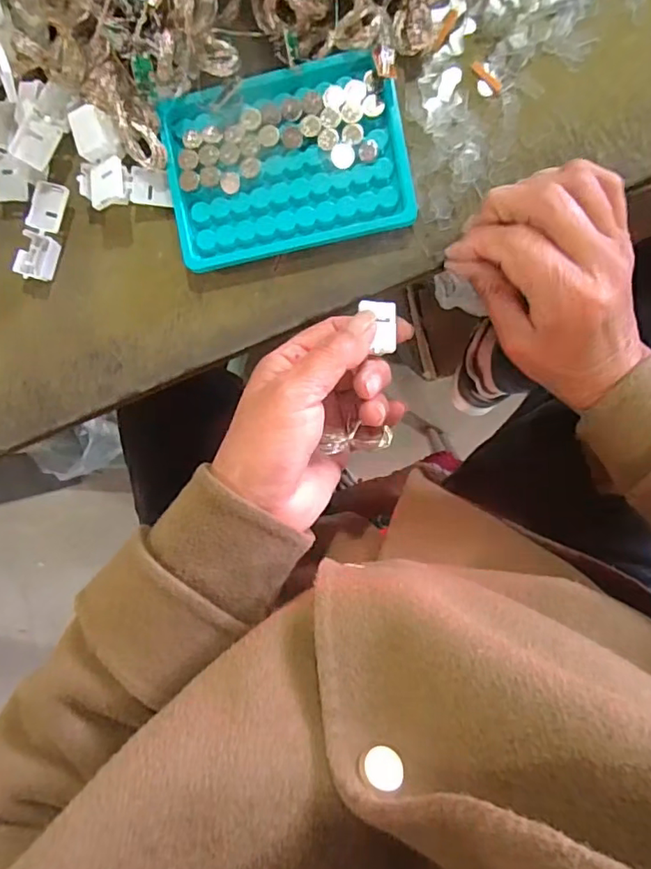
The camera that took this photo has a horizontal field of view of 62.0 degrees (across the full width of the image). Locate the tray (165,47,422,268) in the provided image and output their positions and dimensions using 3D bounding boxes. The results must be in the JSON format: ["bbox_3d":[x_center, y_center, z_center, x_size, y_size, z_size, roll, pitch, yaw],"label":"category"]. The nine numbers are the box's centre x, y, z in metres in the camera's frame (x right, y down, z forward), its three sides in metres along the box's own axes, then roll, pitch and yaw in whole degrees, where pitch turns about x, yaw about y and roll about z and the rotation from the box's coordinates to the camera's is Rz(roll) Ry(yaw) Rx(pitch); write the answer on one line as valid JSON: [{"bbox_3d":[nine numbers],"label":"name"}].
[{"bbox_3d":[-0.022,-0.147,0.295,0.126,0.017,0.089,-10,93,6],"label":"tray"}]

